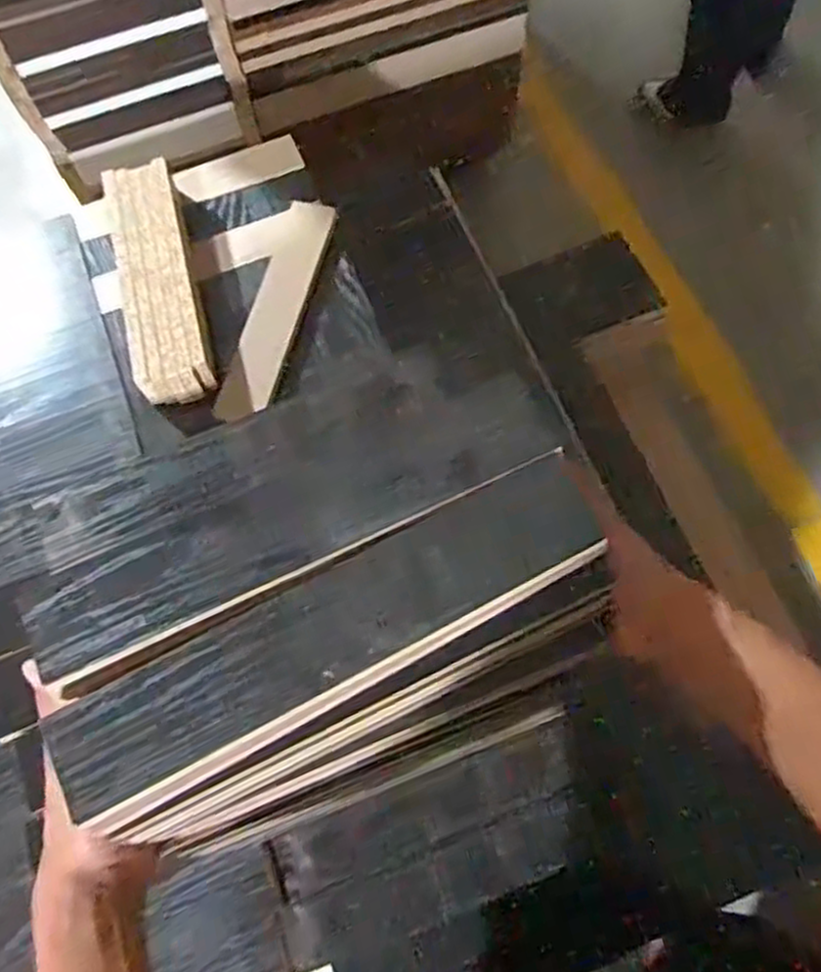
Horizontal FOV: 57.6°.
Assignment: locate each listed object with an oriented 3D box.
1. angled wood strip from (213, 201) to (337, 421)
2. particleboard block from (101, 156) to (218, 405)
[{"bbox_3d":[-0.157,-0.210,0.884,0.062,0.019,0.299,14,70,7],"label":"angled wood strip"},{"bbox_3d":[-0.291,-0.241,0.857,0.090,0.050,0.303,-14,69,-3],"label":"particleboard block"}]

